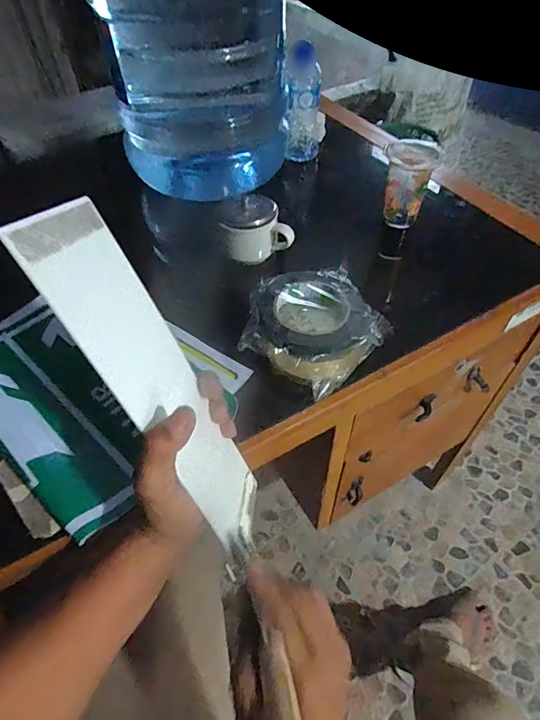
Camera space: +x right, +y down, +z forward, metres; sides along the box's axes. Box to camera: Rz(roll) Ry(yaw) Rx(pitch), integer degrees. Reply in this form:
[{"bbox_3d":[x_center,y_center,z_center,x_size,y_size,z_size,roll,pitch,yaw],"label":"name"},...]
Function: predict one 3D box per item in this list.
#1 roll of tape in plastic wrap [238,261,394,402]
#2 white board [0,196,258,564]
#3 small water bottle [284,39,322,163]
[{"bbox_3d":[0.045,-0.040,0.482,0.140,0.054,0.135,-32,57,-23],"label":"roll of tape in plastic wrap"},{"bbox_3d":[-0.077,0.026,0.334,0.010,0.293,0.105,-20,27,17],"label":"white board"},{"bbox_3d":[0.054,-0.411,0.716,0.054,0.158,0.050,8,52,7],"label":"small water bottle"}]

